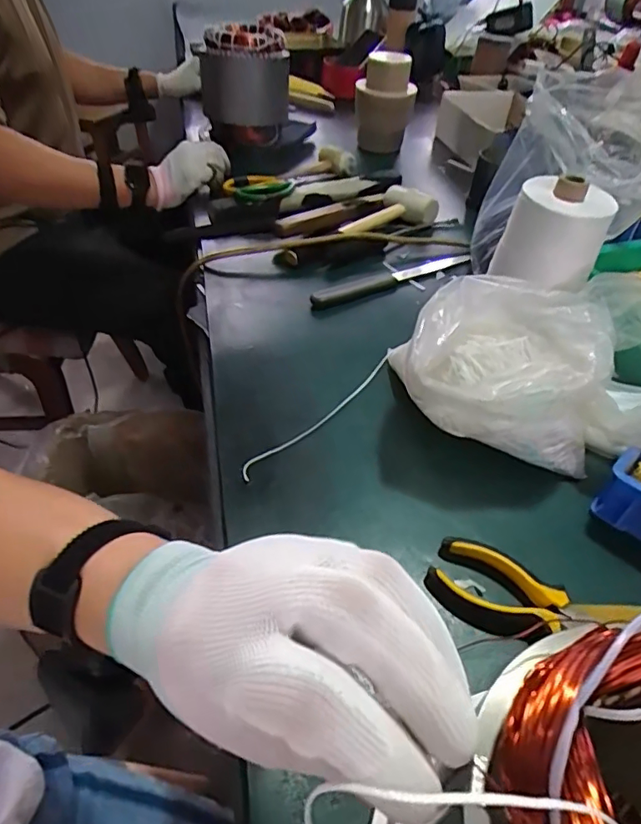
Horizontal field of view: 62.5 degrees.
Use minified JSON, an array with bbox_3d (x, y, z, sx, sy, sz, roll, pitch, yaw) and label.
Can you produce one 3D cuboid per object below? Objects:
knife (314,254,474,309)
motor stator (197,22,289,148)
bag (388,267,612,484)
[{"bbox_3d":[0.090,-0.169,0.668,0.236,0.016,0.029,-23,51,-25],"label":"knife"},{"bbox_3d":[-0.127,-0.551,0.886,0.126,0.159,0.150,-10,47,-13],"label":"motor stator"},{"bbox_3d":[0.154,-0.030,0.466,0.162,0.114,0.129,2,45,-2],"label":"bag"}]

